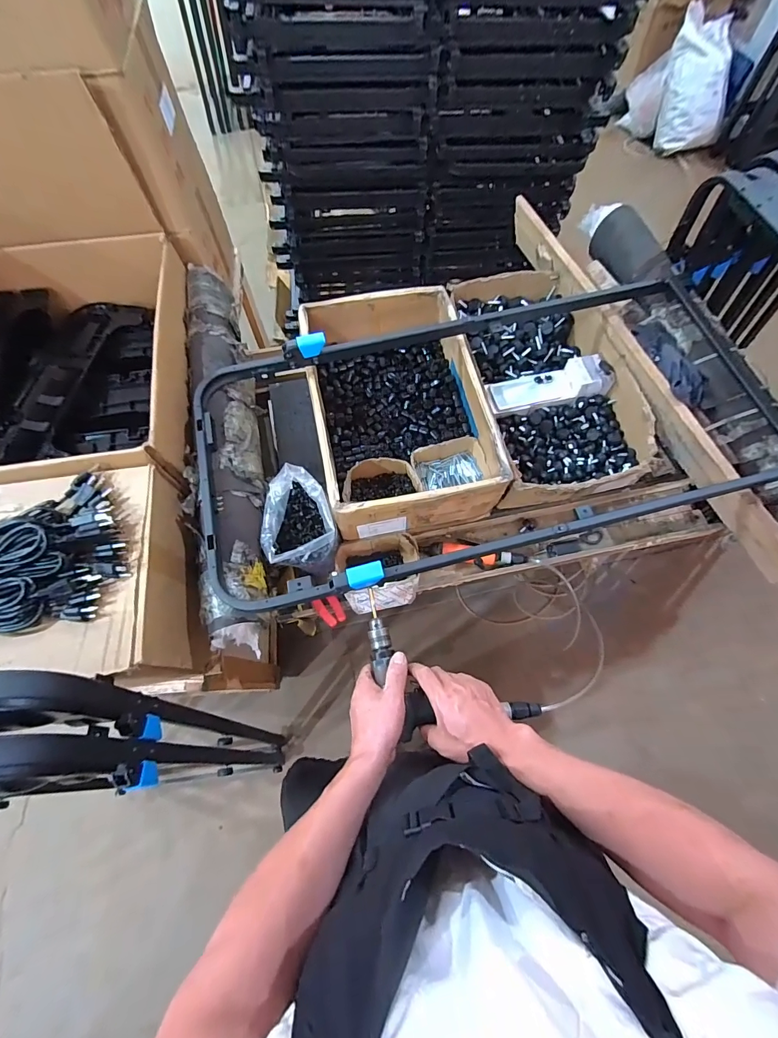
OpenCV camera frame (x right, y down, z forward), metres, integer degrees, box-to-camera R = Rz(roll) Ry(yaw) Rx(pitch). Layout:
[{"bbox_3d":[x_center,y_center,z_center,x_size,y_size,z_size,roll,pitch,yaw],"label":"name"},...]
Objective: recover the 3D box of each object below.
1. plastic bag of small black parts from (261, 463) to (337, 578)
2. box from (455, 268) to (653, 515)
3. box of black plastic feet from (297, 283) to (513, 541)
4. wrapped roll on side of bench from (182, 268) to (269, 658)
[{"bbox_3d":[-0.168,-0.002,0.794,0.129,0.091,0.189,-2,68,0],"label":"plastic bag of small black parts"},{"bbox_3d":[0.365,-0.330,0.951,0.339,0.102,0.617,-6,68,-2],"label":"box"},{"bbox_3d":[0.016,-0.247,0.908,0.342,0.167,0.537,-11,69,-4],"label":"box of black plastic feet"},{"bbox_3d":[-0.332,-0.189,0.809,0.130,0.081,0.862,-10,69,-3],"label":"wrapped roll on side of bench"}]

